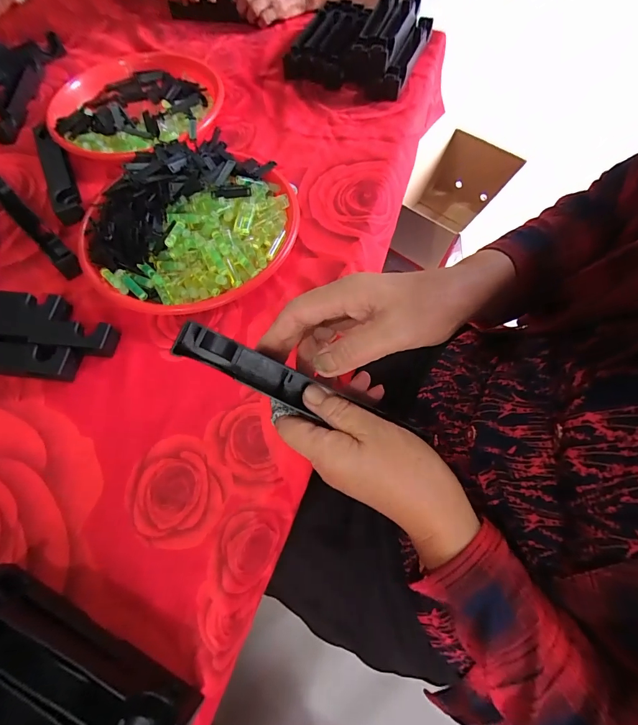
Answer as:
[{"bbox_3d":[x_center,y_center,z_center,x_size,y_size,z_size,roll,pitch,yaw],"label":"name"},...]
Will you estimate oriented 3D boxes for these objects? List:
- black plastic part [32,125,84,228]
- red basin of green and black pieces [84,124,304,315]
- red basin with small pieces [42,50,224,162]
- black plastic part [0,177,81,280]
[{"bbox_3d":[-0.359,-0.266,0.505,0.030,0.031,0.195,-25,68,-10],"label":"black plastic part"},{"bbox_3d":[-0.147,-0.164,0.431,0.215,0.064,0.242,27,69,13],"label":"red basin of green and black pieces"},{"bbox_3d":[-0.270,-0.381,0.548,0.242,0.042,0.229,0,66,1],"label":"red basin with small pieces"},{"bbox_3d":[-0.356,-0.172,0.456,0.207,0.032,0.024,42,73,18],"label":"black plastic part"}]

